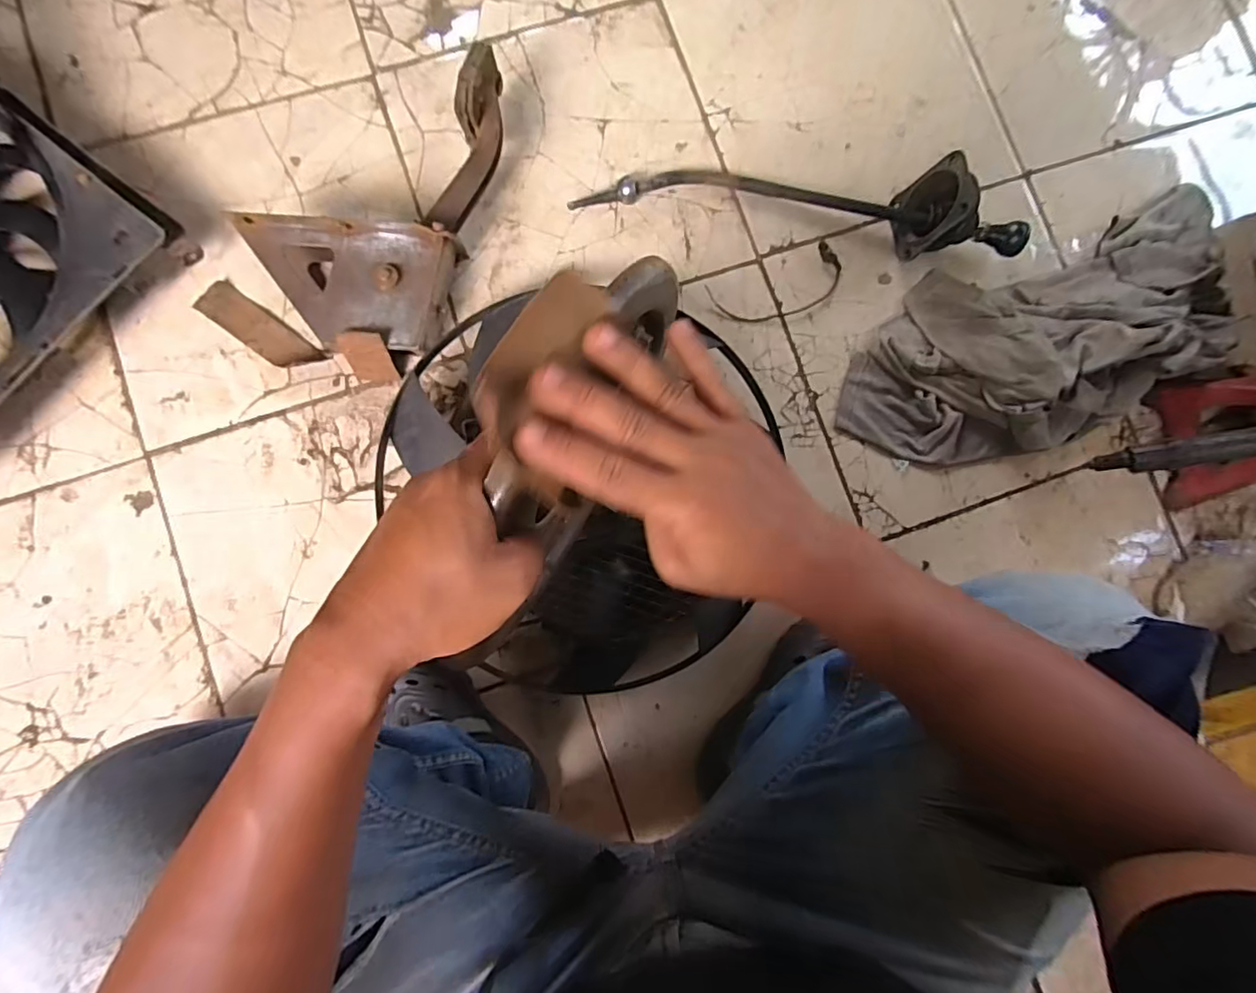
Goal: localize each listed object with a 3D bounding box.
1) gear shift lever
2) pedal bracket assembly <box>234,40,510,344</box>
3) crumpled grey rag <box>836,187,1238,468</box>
[{"bbox_3d":[0.231,-0.386,0.724,0.596,0.106,0.114,3,87,-4],"label":"gear shift lever"},{"bbox_3d":[-0.300,-0.359,0.682,0.229,0.115,0.364,20,86,-3],"label":"pedal bracket assembly"},{"bbox_3d":[0.561,-0.209,0.743,0.562,0.082,0.261,-18,89,-5],"label":"crumpled grey rag"}]

